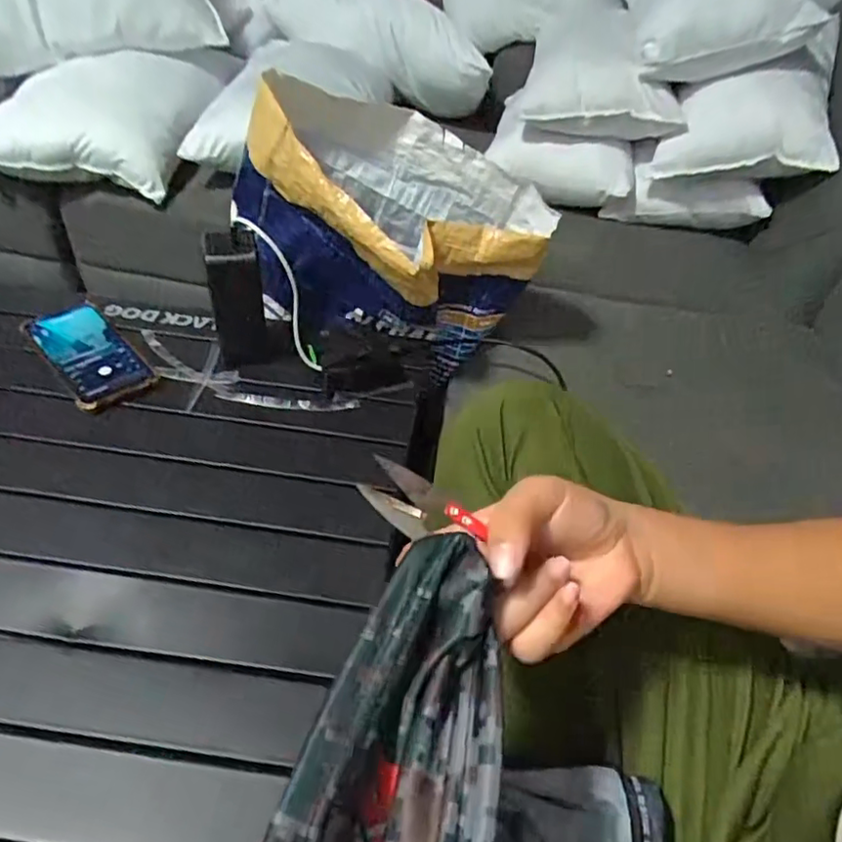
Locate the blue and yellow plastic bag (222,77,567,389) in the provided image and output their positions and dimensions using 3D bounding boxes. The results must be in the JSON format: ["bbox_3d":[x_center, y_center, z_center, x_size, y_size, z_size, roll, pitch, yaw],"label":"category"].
[{"bbox_3d":[-0.032,-0.216,0.696,0.326,0.209,0.215,18,45,11],"label":"blue and yellow plastic bag"}]

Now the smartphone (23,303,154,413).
[{"bbox_3d":[-0.340,-0.067,0.636,0.077,0.018,0.175,-31,55,-32],"label":"smartphone"}]

